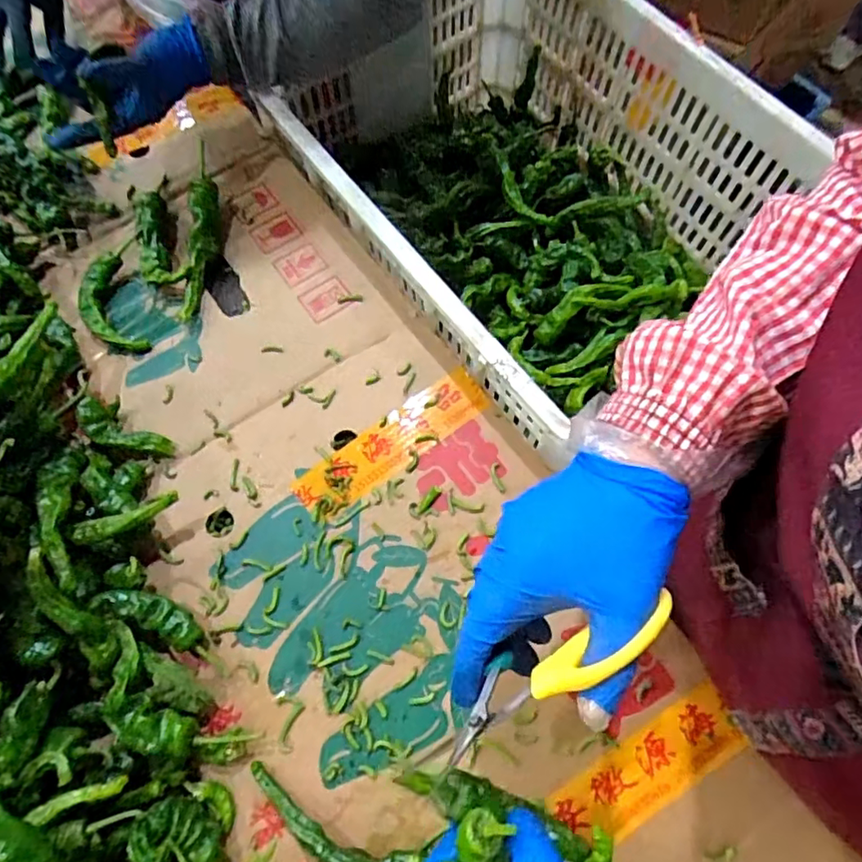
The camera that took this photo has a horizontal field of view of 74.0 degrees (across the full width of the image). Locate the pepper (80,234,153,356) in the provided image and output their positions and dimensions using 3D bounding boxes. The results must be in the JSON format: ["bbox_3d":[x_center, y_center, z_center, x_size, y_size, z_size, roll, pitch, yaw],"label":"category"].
[{"bbox_3d":[-0.320,-0.135,0.573,0.061,0.028,0.120,-12,69,-4],"label":"pepper"}]

